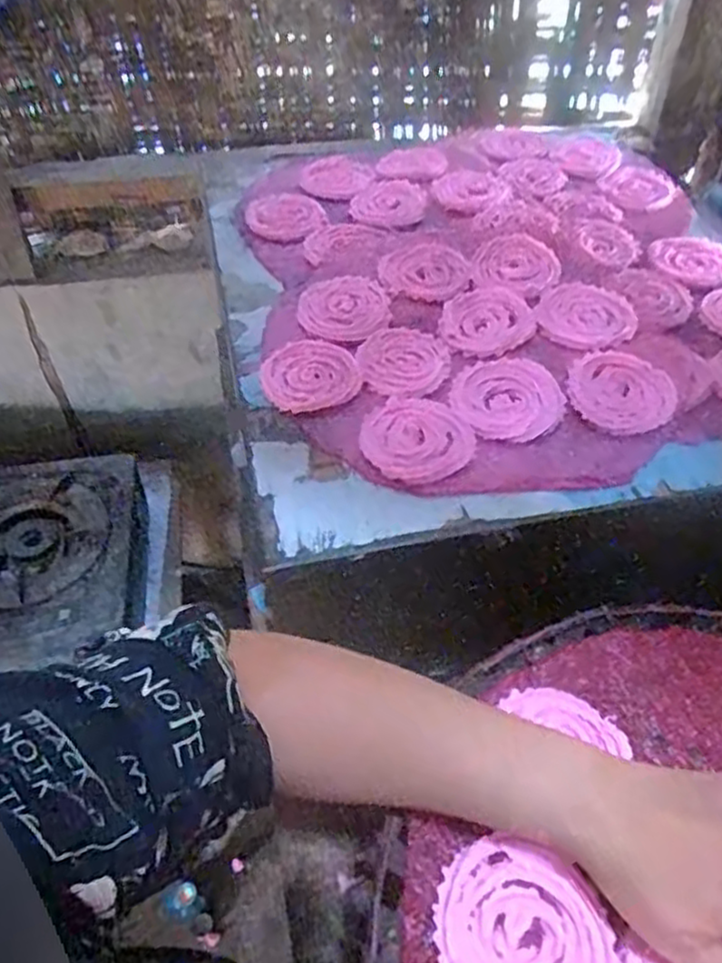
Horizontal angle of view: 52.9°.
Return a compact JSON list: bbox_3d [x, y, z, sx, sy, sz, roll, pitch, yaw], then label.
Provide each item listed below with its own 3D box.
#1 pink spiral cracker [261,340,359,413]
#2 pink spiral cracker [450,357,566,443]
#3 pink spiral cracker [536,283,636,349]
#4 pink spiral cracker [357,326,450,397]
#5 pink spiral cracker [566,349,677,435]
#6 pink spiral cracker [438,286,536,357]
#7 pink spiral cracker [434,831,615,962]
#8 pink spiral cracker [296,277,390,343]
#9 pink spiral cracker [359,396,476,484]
[{"bbox_3d":[-0.042,-0.090,0.598,0.080,0.009,0.082,0,47,0],"label":"pink spiral cracker"},{"bbox_3d":[0.117,-0.068,0.582,0.084,0.006,0.089,0,47,0],"label":"pink spiral cracker"},{"bbox_3d":[0.201,-0.147,0.645,0.083,0.009,0.098,26,53,22],"label":"pink spiral cracker"},{"bbox_3d":[0.037,-0.101,0.613,0.074,0.004,0.084,-3,47,-2],"label":"pink spiral cracker"},{"bbox_3d":[0.210,-0.074,0.583,0.085,0.008,0.082,0,47,0],"label":"pink spiral cracker"},{"bbox_3d":[0.112,-0.143,0.647,0.080,0.007,0.090,8,48,8],"label":"pink spiral cracker"},{"bbox_3d":[0.081,0.229,0.364,0.086,0.006,0.079,9,48,9],"label":"pink spiral cracker"},{"bbox_3d":[-0.016,-0.157,0.656,0.081,0.010,0.082,0,54,0],"label":"pink spiral cracker"},{"bbox_3d":[0.043,-0.035,0.553,0.084,0.007,0.085,0,47,0],"label":"pink spiral cracker"}]

